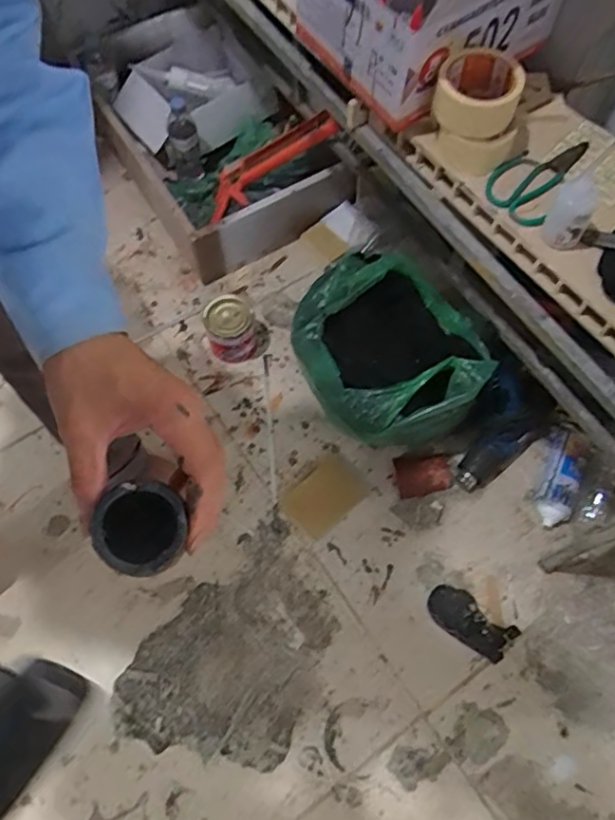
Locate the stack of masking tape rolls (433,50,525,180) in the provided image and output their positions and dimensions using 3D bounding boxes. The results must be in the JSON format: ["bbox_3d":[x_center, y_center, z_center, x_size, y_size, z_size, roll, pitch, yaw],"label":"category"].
[{"bbox_3d":[0.205,-0.365,0.767,0.107,0.101,0.107,16,67,6],"label":"stack of masking tape rolls"}]

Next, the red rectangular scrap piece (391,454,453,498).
[{"bbox_3d":[0.215,0.117,1.155,0.101,0.018,0.079,-9,66,-5],"label":"red rectangular scrap piece"}]

